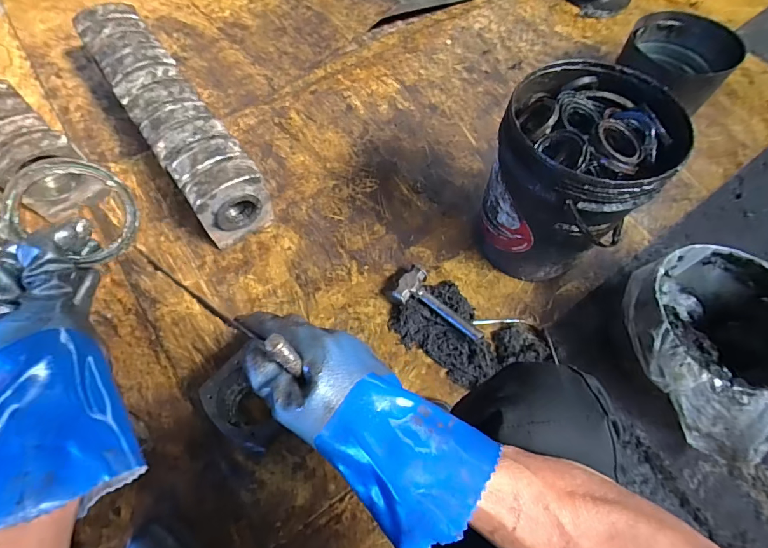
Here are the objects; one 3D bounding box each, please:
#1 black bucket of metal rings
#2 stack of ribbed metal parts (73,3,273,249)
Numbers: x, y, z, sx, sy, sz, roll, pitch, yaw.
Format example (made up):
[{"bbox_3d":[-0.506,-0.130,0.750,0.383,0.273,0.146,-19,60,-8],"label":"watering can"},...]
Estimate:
[{"bbox_3d":[0.376,-0.185,0.896,0.318,0.382,0.295,1,61,-2],"label":"black bucket of metal rings"},{"bbox_3d":[-0.551,-0.397,1.076,0.158,0.199,0.758,-32,67,-18],"label":"stack of ribbed metal parts"}]

